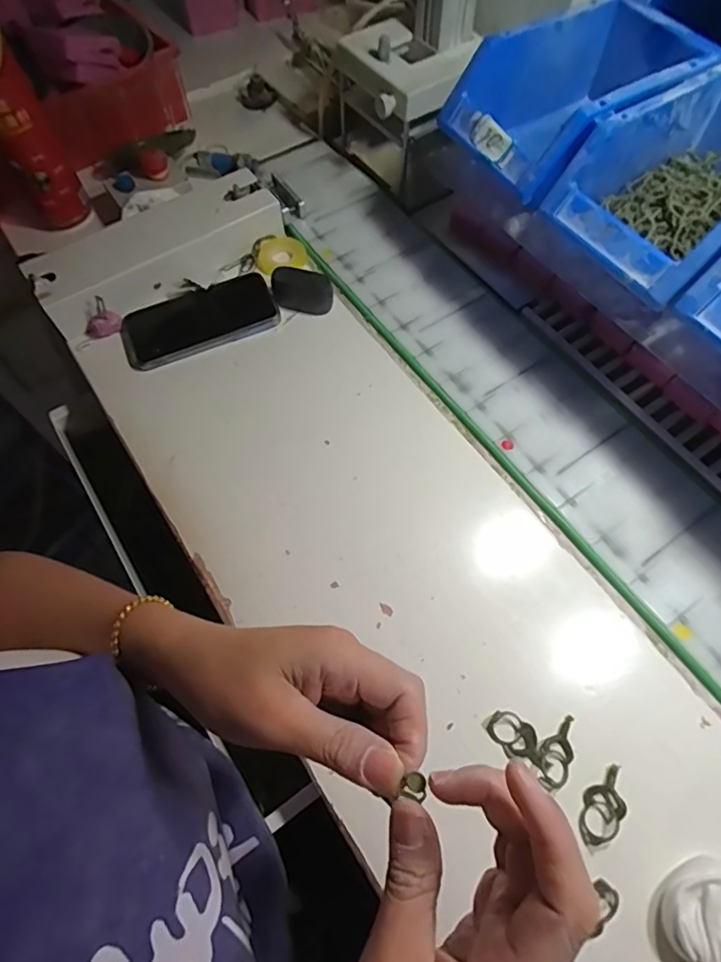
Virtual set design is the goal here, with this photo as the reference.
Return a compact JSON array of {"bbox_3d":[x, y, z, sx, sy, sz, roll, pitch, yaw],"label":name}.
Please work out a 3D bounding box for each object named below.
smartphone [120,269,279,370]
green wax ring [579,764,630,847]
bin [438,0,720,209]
[{"bbox_3d":[-0.163,-0.164,0.529,0.151,0.010,0.075,-23,66,-8],"label":"smartphone"},{"bbox_3d":[0.159,0.210,0.343,0.023,0.011,0.050,16,66,9],"label":"green wax ring"},{"bbox_3d":[0.176,-0.305,0.431,0.185,0.076,0.123,-28,67,-13],"label":"bin"}]

